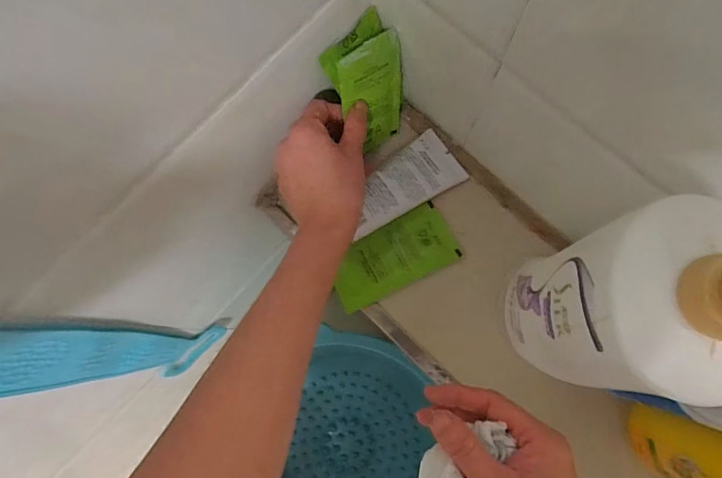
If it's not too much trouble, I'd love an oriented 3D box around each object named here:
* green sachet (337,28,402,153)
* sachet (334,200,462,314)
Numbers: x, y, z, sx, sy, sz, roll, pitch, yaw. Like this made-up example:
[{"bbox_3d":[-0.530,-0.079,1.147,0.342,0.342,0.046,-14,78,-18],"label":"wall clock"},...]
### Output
[{"bbox_3d":[0.011,-0.120,0.382,0.064,0.102,0.008,-34,59,-21],"label":"green sachet"},{"bbox_3d":[0.029,0.016,0.411,0.117,0.005,0.058,-28,78,-3],"label":"sachet"}]

